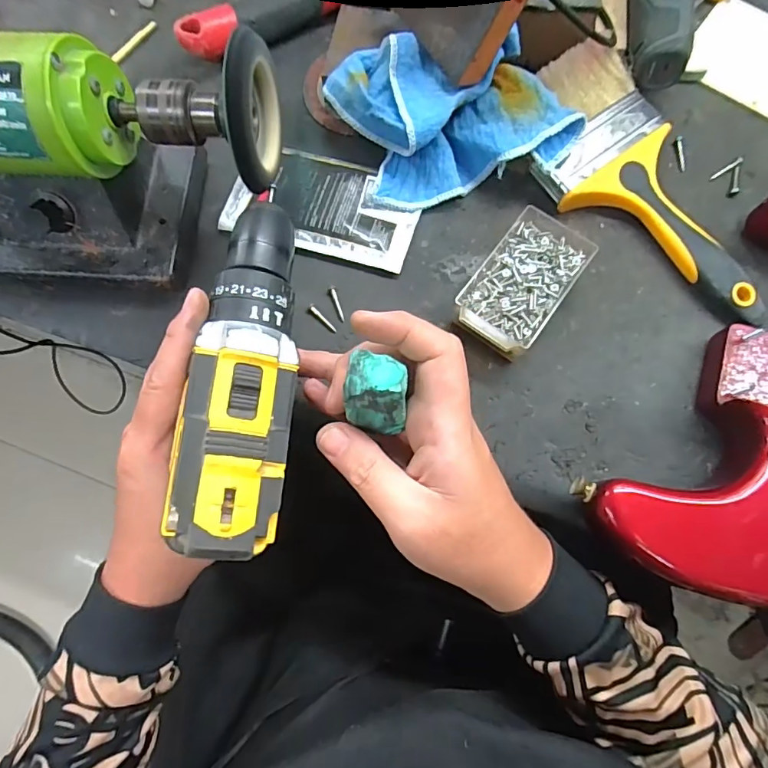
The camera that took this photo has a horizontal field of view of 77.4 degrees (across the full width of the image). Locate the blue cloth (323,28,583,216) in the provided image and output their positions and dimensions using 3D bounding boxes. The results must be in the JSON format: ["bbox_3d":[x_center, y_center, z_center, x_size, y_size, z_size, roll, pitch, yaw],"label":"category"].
[{"bbox_3d":[0.046,-0.190,0.346,0.165,0.046,0.103,-9,76,-1],"label":"blue cloth"}]

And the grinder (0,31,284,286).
[{"bbox_3d":[-0.179,-0.132,0.294,0.221,0.117,0.105,4,76,2],"label":"grinder"}]

